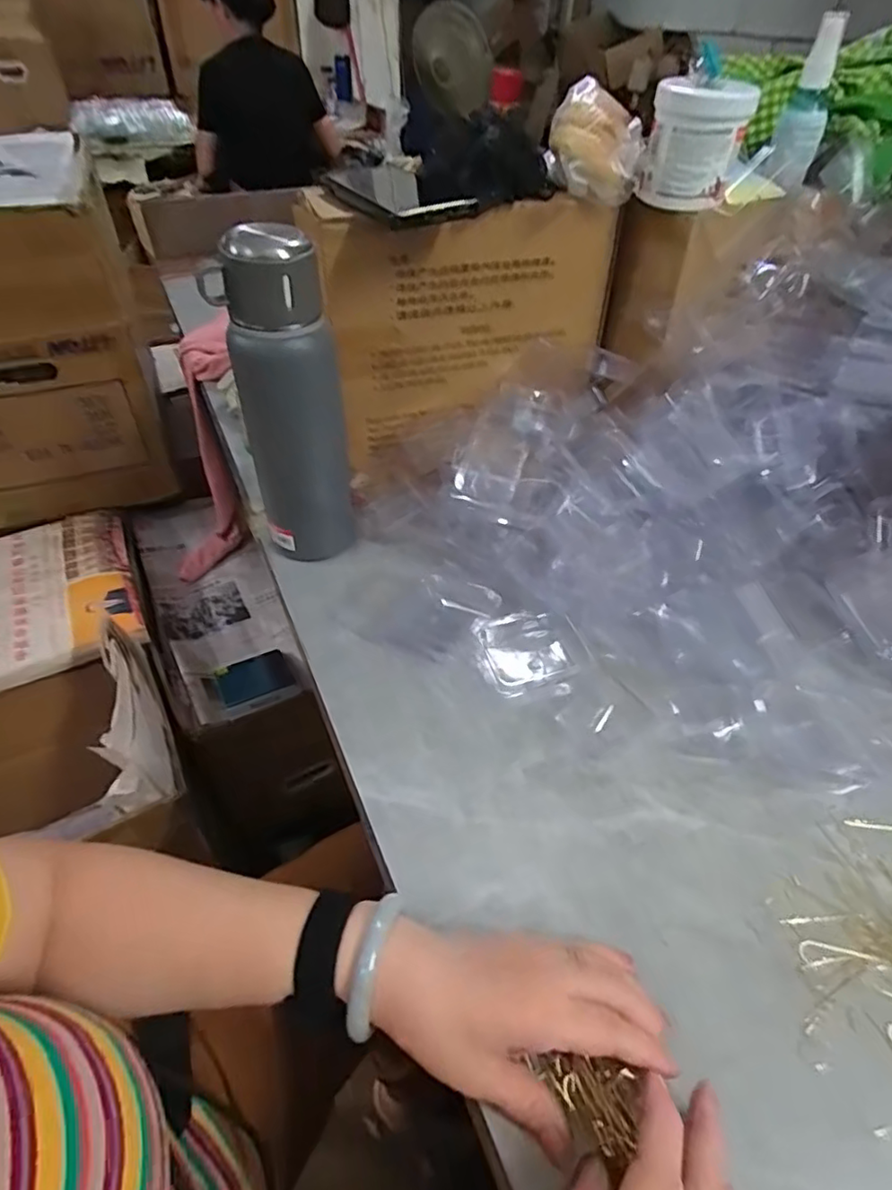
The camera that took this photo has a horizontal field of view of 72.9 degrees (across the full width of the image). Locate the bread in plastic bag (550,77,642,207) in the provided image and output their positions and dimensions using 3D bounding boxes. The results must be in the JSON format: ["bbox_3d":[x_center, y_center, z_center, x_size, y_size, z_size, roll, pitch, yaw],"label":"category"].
[{"bbox_3d":[0.124,-0.375,0.507,0.076,0.070,0.095,11,46,9],"label":"bread in plastic bag"}]

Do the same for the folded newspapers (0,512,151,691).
[{"bbox_3d":[-0.639,-0.005,0.947,0.272,0.028,0.337,-19,49,-20],"label":"folded newspapers"}]

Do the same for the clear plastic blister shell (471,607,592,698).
[{"bbox_3d":[0.071,0.045,0.516,0.086,0.021,0.073,-11,47,-13],"label":"clear plastic blister shell"}]

